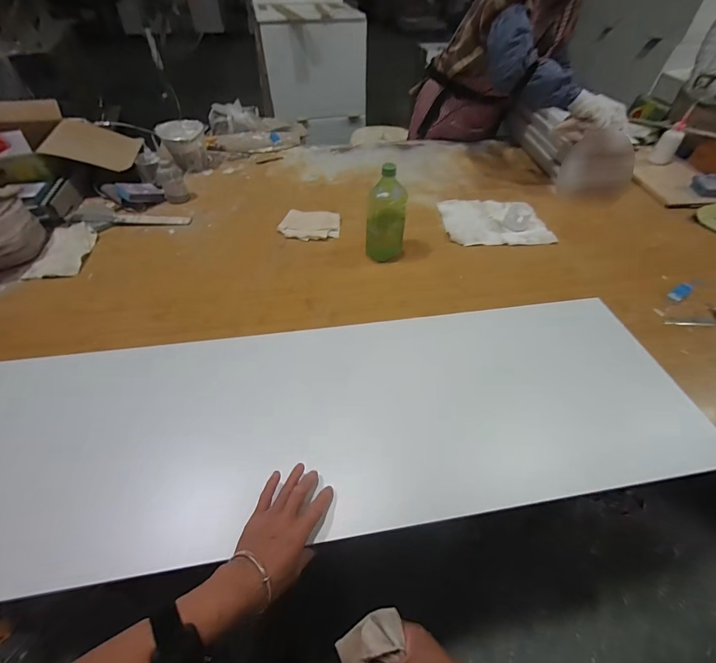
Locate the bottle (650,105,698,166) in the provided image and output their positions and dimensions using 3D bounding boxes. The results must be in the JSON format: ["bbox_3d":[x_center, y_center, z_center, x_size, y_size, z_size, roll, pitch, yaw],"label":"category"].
[{"bbox_3d":[1.013,-0.626,1.065,0.064,0.146,0.067,32,56,23],"label":"bottle"}]

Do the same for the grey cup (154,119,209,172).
[{"bbox_3d":[-0.555,-0.599,1.075,0.140,0.130,0.119,-19,53,-16],"label":"grey cup"}]

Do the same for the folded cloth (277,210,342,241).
[{"bbox_3d":[-0.127,-0.282,0.873,0.153,0.034,0.087,4,50,2],"label":"folded cloth"}]

